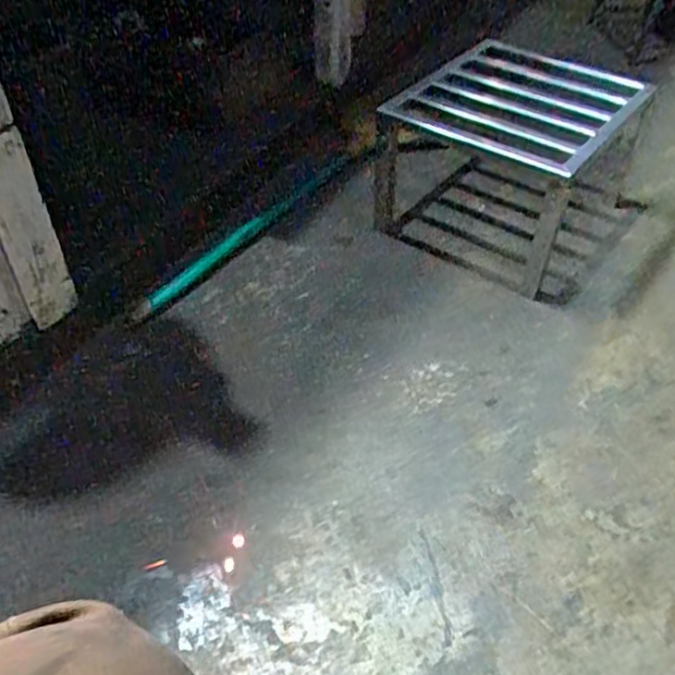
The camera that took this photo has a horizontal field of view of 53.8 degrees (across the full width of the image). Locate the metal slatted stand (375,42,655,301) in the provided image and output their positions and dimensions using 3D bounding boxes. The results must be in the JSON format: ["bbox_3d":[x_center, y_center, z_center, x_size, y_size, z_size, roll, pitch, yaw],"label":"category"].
[{"bbox_3d":[0.244,-0.289,1.055,0.340,0.221,0.312,28,51,23],"label":"metal slatted stand"}]

